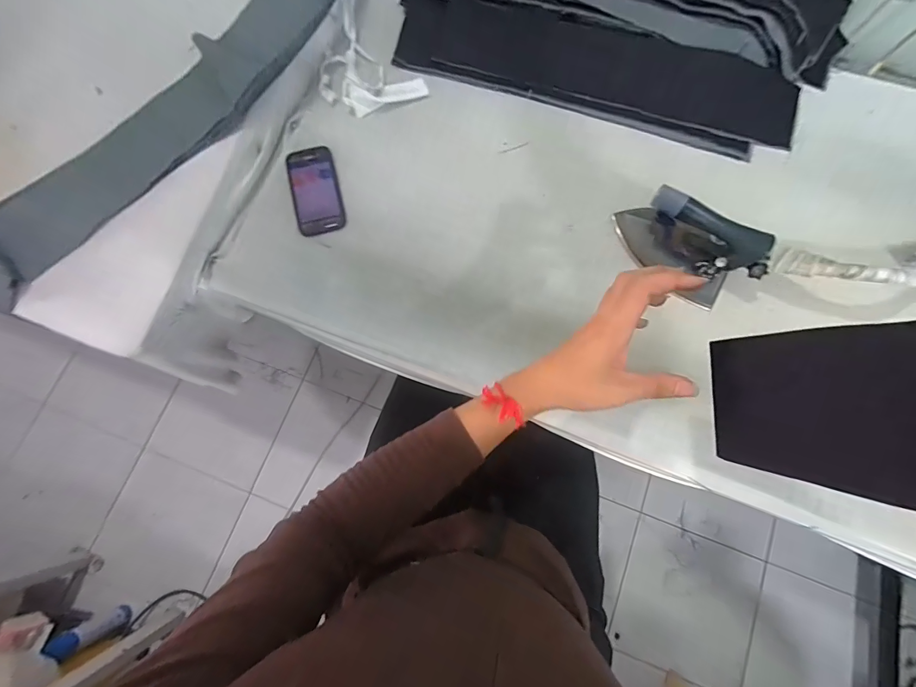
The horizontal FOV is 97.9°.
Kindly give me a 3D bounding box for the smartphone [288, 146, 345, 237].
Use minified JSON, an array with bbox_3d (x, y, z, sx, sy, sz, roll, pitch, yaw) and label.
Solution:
[{"bbox_3d":[-0.229,-0.247,0.642,0.075,0.011,0.148,-14,77,-2],"label":"smartphone"}]

